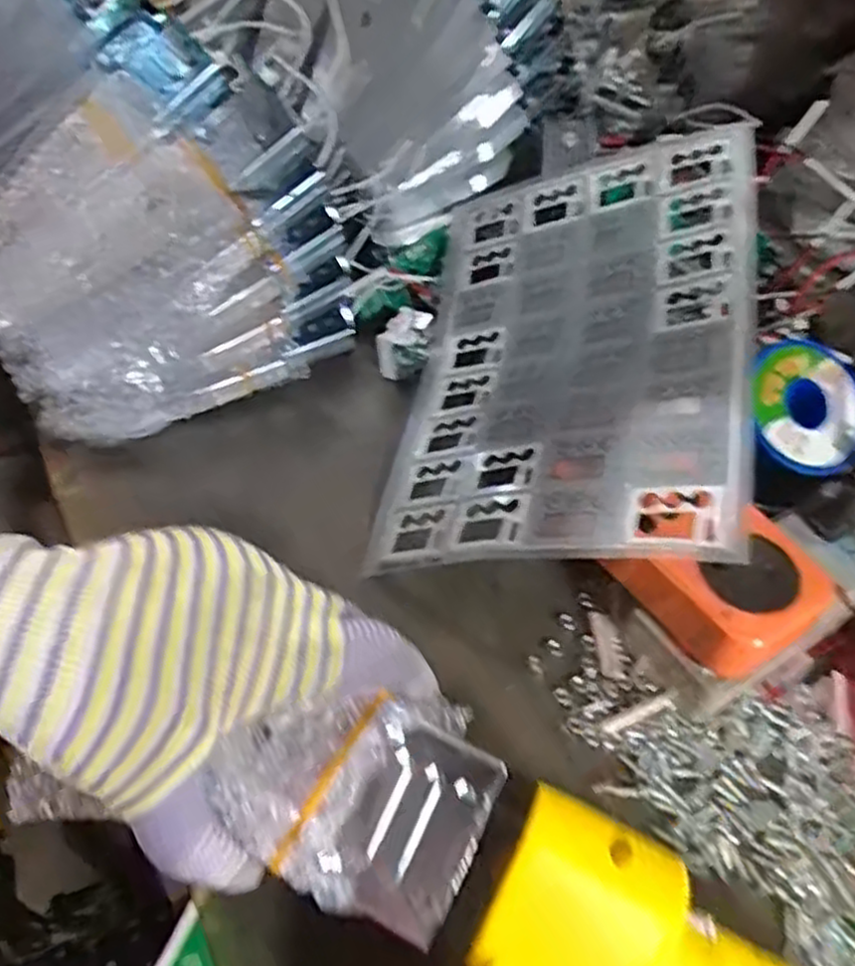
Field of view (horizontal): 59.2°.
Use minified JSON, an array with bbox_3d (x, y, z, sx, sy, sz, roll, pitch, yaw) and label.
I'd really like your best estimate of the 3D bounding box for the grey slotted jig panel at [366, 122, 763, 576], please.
[{"bbox_3d":[0.073,-0.074,0.400,0.187,0.021,0.266,-5,55,31],"label":"grey slotted jig panel"}]

